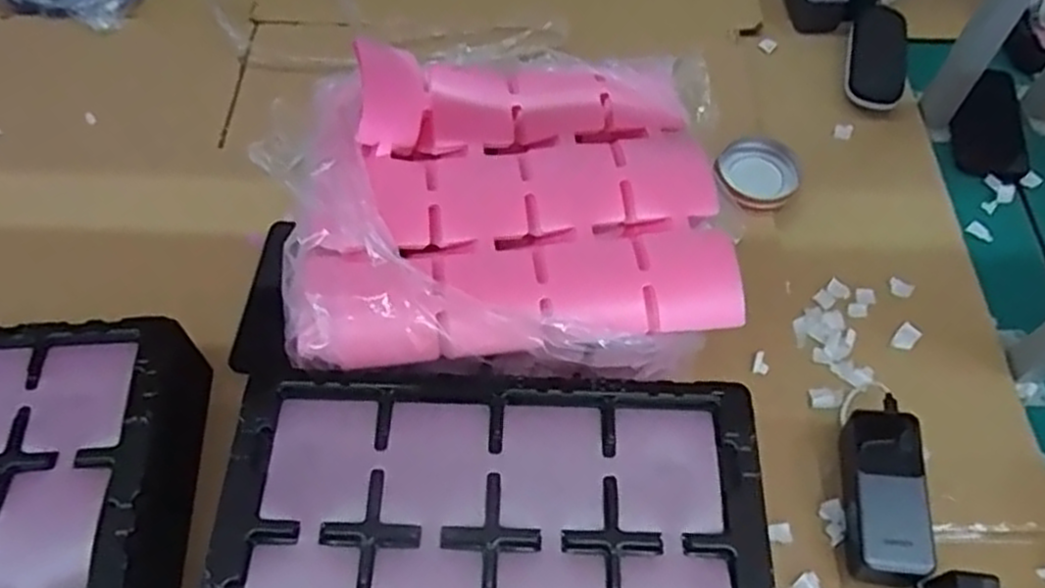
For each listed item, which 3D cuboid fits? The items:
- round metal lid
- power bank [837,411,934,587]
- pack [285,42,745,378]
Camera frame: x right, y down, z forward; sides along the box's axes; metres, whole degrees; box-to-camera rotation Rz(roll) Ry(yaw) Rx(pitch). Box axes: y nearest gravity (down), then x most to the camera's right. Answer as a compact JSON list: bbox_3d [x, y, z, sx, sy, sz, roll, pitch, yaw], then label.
[{"bbox_3d":[0.249,-0.128,0.805,0.082,0.015,0.092,36,65,17],"label":"round metal lid"},{"bbox_3d":[0.295,0.161,0.629,0.055,0.054,0.142,8,60,3],"label":"power bank"},{"bbox_3d":[-0.010,-0.079,0.646,0.358,0.081,0.302,3,59,0],"label":"pack"}]

